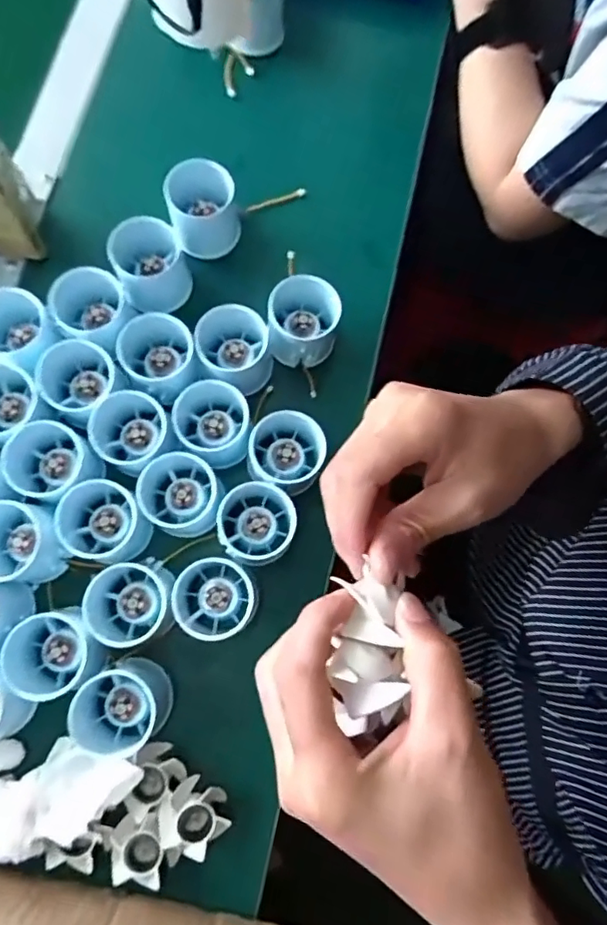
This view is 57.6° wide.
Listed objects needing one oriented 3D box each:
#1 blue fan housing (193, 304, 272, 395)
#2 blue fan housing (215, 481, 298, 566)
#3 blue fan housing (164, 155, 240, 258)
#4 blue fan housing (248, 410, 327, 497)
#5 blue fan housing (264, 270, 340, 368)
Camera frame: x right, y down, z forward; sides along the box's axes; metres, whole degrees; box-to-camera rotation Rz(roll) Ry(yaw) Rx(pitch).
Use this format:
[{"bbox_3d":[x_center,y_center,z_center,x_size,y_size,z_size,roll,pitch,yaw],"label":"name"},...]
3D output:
[{"bbox_3d":[-0.052,-0.084,0.409,0.053,0.040,0.050,0,77,-1],"label":"blue fan housing"},{"bbox_3d":[-0.034,0.041,0.396,0.057,0.046,0.060,0,77,-1],"label":"blue fan housing"},{"bbox_3d":[-0.081,-0.207,0.448,0.055,0.050,0.052,-17,78,-5],"label":"blue fan housing"},{"bbox_3d":[-0.013,-0.012,0.399,0.059,0.042,0.058,25,78,4],"label":"blue fan housing"},{"bbox_3d":[0.000,-0.106,0.419,0.050,0.053,0.051,8,77,0],"label":"blue fan housing"}]

